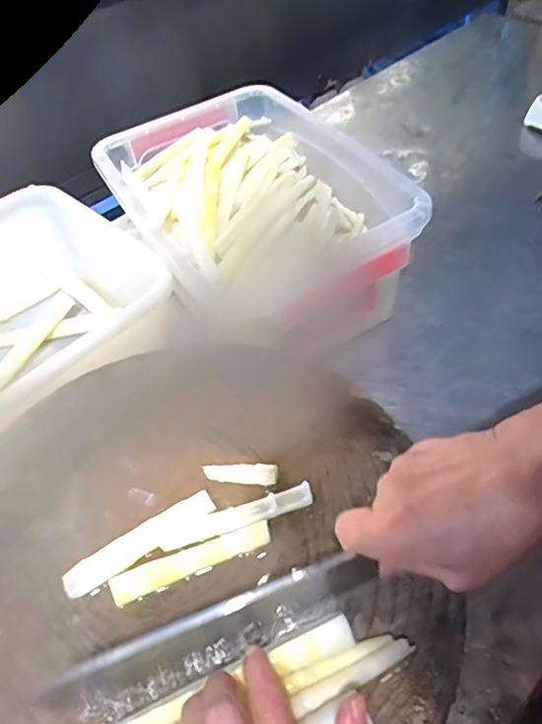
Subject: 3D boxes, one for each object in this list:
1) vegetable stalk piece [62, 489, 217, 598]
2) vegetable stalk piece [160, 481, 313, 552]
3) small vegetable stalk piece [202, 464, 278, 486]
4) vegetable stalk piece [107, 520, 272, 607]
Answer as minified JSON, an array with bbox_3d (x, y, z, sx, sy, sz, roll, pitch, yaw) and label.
[{"bbox_3d":[-0.098,0.135,0.423,0.119,0.009,0.025,-32,53,-20],"label":"vegetable stalk piece"},{"bbox_3d":[-0.025,0.118,0.427,0.117,0.008,0.020,-15,49,-7],"label":"vegetable stalk piece"},{"bbox_3d":[-0.025,0.090,0.451,0.060,0.007,0.016,2,49,8],"label":"small vegetable stalk piece"},{"bbox_3d":[-0.058,0.145,0.410,0.118,0.007,0.020,-20,50,-11],"label":"vegetable stalk piece"}]

